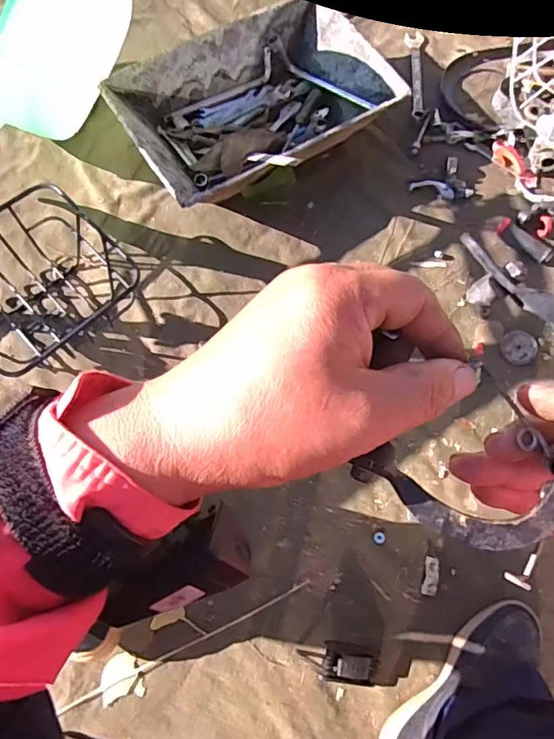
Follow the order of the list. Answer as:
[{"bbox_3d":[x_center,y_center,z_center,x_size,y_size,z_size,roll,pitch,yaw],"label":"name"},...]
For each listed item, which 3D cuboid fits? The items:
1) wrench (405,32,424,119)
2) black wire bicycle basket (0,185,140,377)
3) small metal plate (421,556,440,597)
[{"bbox_3d":[0.285,-0.596,1.032,0.037,0.014,0.229,2,73,-1],"label":"wrench"},{"bbox_3d":[-0.418,-0.167,0.823,0.242,0.127,0.248,40,76,10],"label":"black wire bicycle basket"},{"bbox_3d":[0.223,0.299,0.737,0.023,0.004,0.053,14,73,3],"label":"small metal plate"}]

